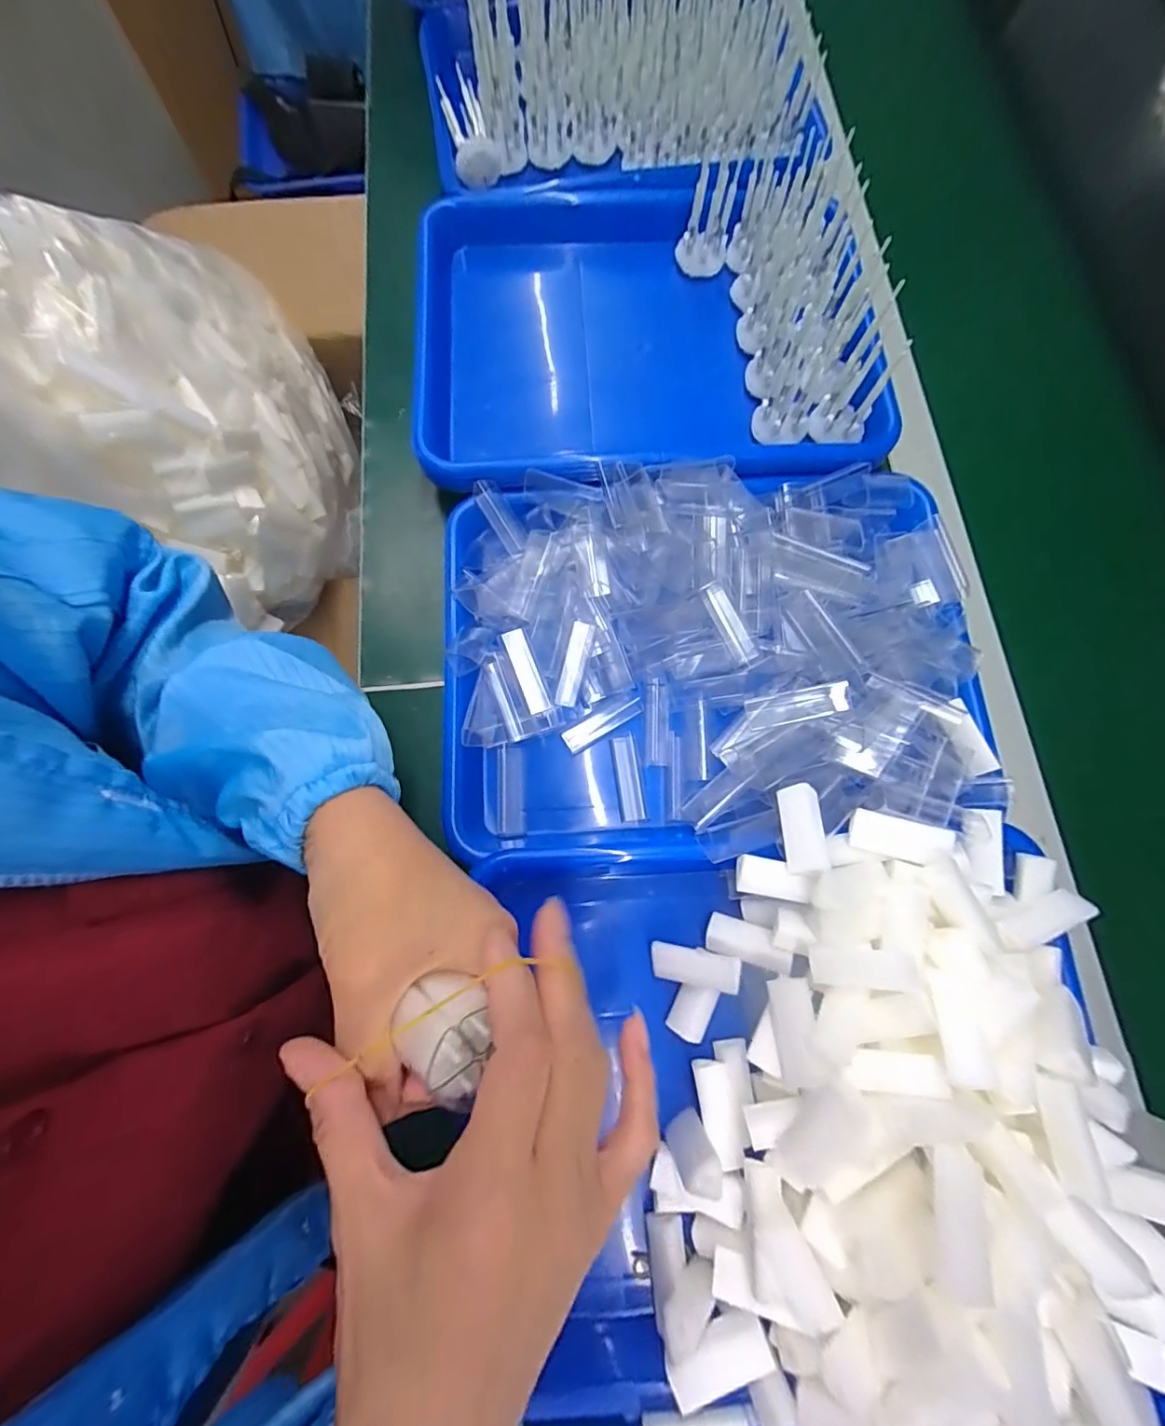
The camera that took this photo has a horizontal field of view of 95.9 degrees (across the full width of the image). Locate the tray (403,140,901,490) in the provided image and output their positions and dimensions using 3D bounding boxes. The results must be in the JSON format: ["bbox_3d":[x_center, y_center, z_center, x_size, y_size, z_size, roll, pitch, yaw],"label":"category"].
[{"bbox_3d":[0.044,-0.290,0.389,0.312,0.103,0.266,-3,76,-2],"label":"tray"}]

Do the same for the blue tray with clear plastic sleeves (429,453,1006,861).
[{"bbox_3d":[0.075,-0.041,0.327,0.316,0.059,0.243,-3,76,-2],"label":"blue tray with clear plastic sleeves"}]

